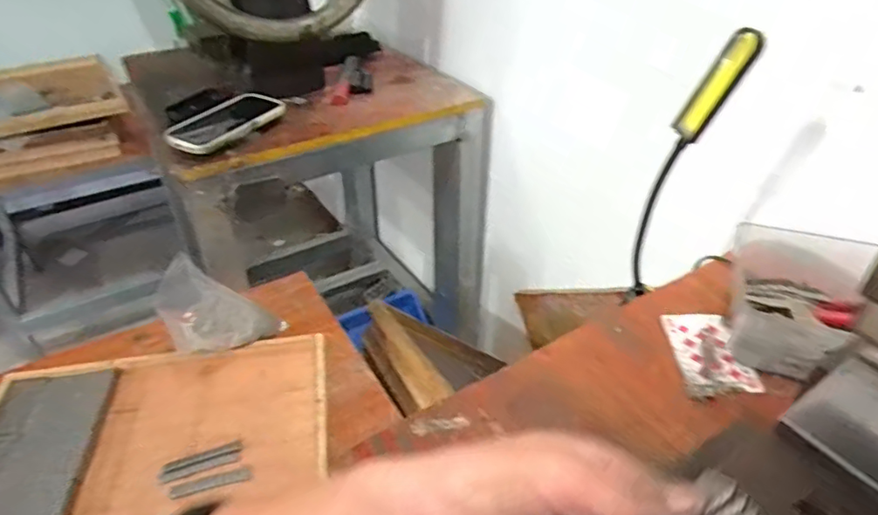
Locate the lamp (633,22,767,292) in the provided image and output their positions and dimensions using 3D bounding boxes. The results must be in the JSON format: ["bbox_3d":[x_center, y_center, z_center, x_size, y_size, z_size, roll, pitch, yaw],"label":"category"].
[{"bbox_3d":[0.198,-0.063,0.456,0.043,0.242,0.056,13,39,16],"label":"lamp"}]

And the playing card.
[{"bbox_3d":[0.225,0.079,0.468,0.058,0.004,0.091,1,38,0],"label":"playing card"}]

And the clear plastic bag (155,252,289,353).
[{"bbox_3d":[-0.287,0.059,0.719,0.143,0.135,0.041,-8,38,-10],"label":"clear plastic bag"}]

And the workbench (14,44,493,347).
[{"bbox_3d":[-0.276,-0.054,1.250,0.526,0.716,0.578,-21,43,-26],"label":"workbench"}]

